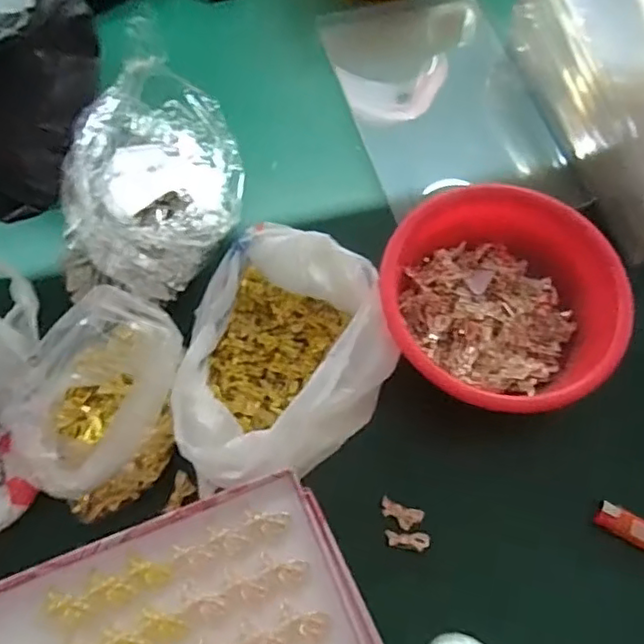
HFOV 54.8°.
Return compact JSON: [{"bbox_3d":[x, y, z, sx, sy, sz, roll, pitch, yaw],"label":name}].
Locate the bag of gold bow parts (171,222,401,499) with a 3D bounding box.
[{"bbox_3d":[-0.028,0.032,0.489,0.152,0.055,0.205,16,67,4],"label":"bag of gold bow parts"}]

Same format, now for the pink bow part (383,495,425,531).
[{"bbox_3d":[0.060,0.147,0.474,0.033,0.005,0.017,20,68,6],"label":"pink bow part"}]

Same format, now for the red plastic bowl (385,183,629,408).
[{"bbox_3d":[0.143,-0.017,0.511,0.188,0.067,0.173,1,67,-2],"label":"red plastic bowl"}]

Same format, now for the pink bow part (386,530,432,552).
[{"bbox_3d":[0.065,0.164,0.466,0.033,0.007,0.013,6,67,0],"label":"pink bow part"}]

